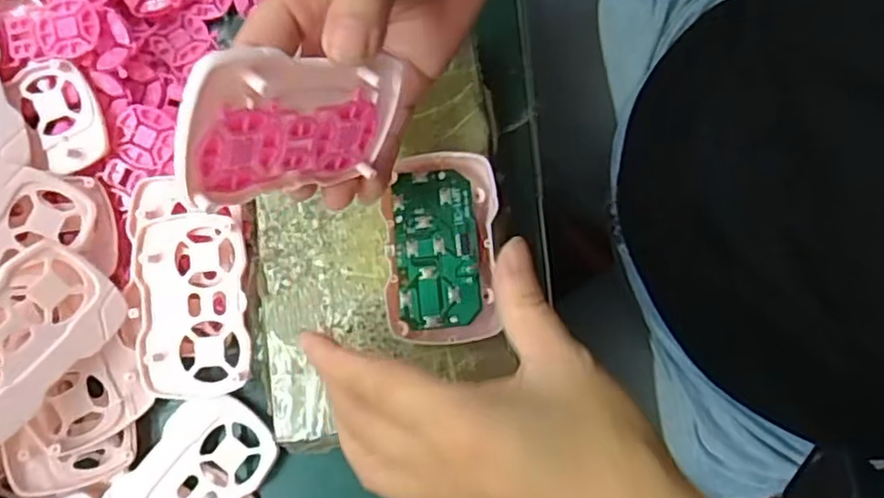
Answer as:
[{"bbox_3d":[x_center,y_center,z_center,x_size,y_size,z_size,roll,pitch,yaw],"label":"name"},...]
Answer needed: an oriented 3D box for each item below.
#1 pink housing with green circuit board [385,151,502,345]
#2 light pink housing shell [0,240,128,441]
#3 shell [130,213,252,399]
[{"bbox_3d":[0.000,0.000,0.311,0.050,0.018,0.087,-1,80,1],"label":"pink housing with green circuit board"},{"bbox_3d":[-0.187,0.040,0.289,0.053,0.009,0.087,53,53,-22],"label":"light pink housing shell"},{"bbox_3d":[-0.122,0.027,0.322,0.054,0.011,0.087,-6,80,0],"label":"shell"}]

